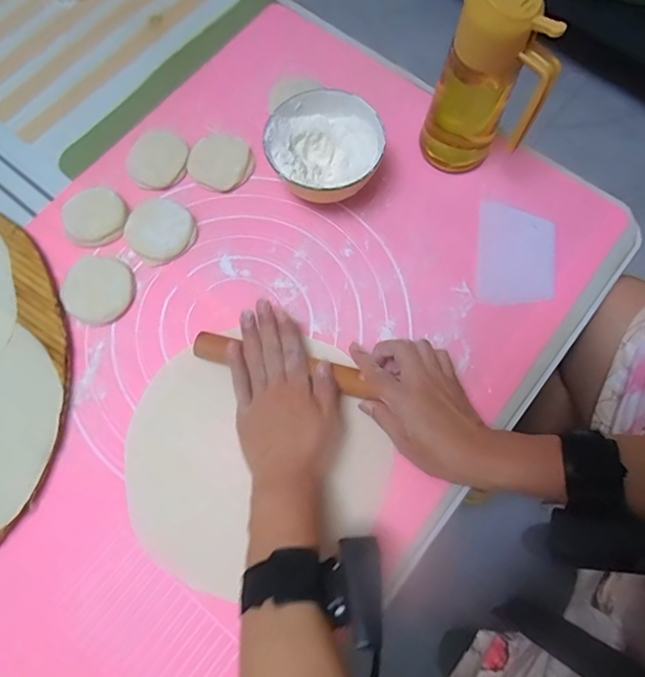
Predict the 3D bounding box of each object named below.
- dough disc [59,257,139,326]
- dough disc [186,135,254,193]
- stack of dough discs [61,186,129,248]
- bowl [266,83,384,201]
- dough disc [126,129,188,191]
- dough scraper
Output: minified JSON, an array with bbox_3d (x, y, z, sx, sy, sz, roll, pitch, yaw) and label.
[{"bbox_3d":[-0.226,-0.050,0.458,0.065,0.015,0.068,0,74,-1],"label":"dough disc"},{"bbox_3d":[-0.112,-0.197,0.501,0.064,0.014,0.068,0,74,-1],"label":"dough disc"},{"bbox_3d":[-0.241,-0.129,0.479,0.064,0.013,0.063,-36,77,-10],"label":"stack of dough discs"},{"bbox_3d":[0.002,-0.187,0.470,0.112,0.067,0.116,0,74,-1],"label":"bowl"},{"bbox_3d":[-0.183,-0.198,0.501,0.065,0.008,0.070,0,74,-1],"label":"dough disc"},{"bbox_3d":[0.206,-0.088,0.478,0.081,0.005,0.110,8,78,-1],"label":"dough scraper"}]

